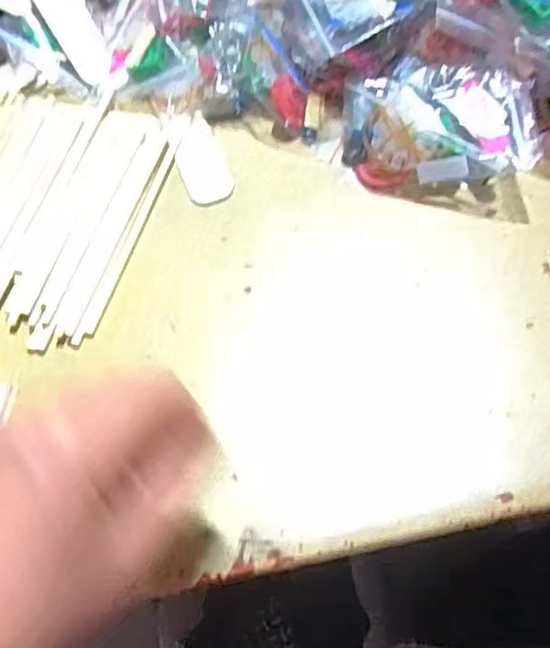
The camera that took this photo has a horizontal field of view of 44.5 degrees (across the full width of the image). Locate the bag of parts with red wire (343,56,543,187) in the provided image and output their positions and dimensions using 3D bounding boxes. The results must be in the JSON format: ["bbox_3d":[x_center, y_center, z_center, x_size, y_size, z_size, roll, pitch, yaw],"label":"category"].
[{"bbox_3d":[0.096,-0.120,0.398,0.106,0.037,0.069,8,63,8],"label":"bag of parts with red wire"}]

